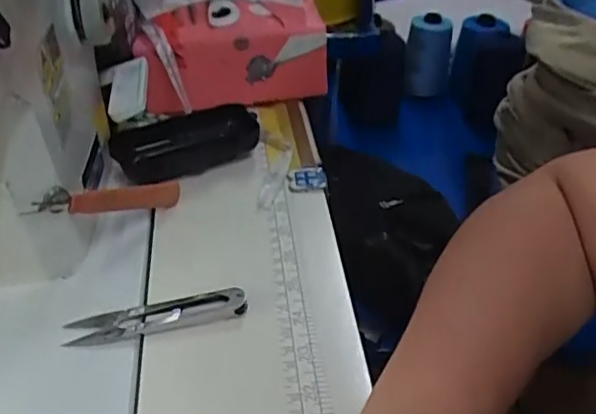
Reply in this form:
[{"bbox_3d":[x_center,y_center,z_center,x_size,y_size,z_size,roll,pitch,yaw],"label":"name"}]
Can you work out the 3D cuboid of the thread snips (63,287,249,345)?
[{"bbox_3d":[-0.081,0.062,0.355,0.100,0.010,0.023,-9,39,-9],"label":"thread snips"}]

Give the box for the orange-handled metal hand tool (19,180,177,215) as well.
[{"bbox_3d":[-0.115,-0.005,0.384,0.010,0.017,0.116,23,15,27],"label":"orange-handled metal hand tool"}]

